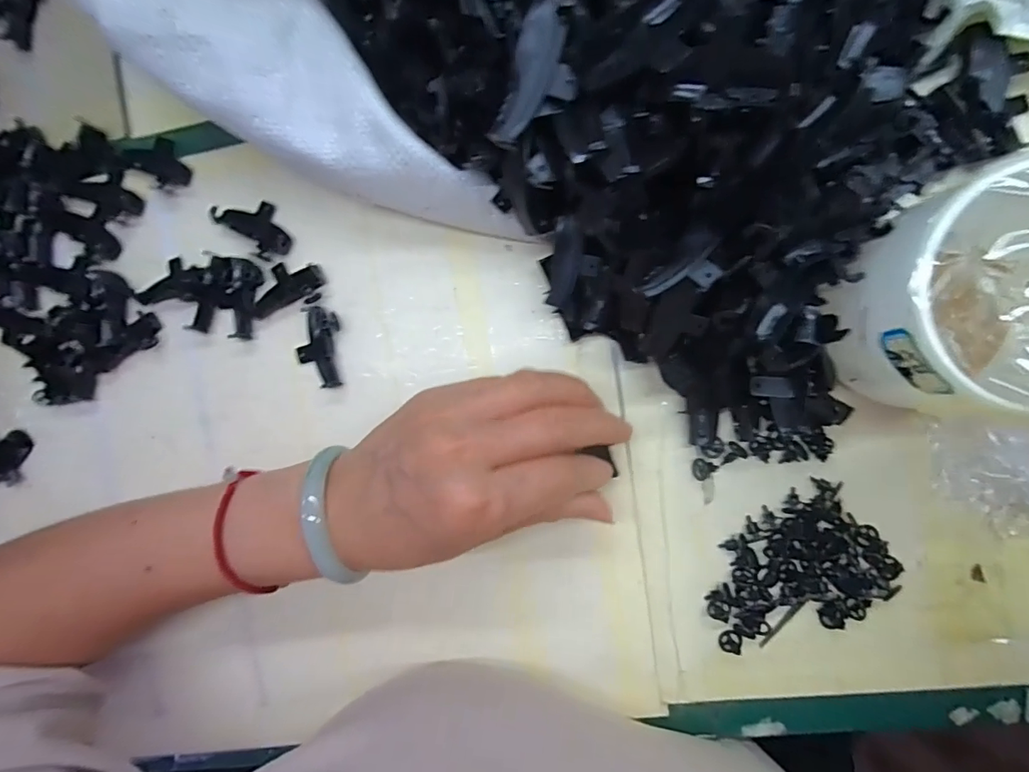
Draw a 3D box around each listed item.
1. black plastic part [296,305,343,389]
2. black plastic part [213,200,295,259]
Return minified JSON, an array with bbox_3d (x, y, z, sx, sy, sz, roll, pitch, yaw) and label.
[{"bbox_3d":[-0.102,-0.020,0.256,0.022,0.006,0.041,-3,92,7],"label":"black plastic part"},{"bbox_3d":[-0.133,-0.084,0.256,0.039,0.011,0.023,37,96,4],"label":"black plastic part"}]

